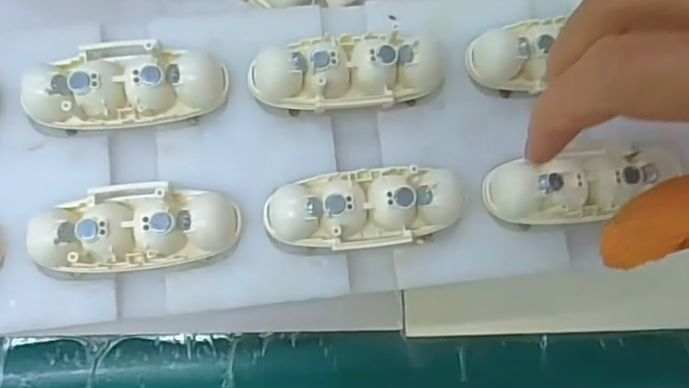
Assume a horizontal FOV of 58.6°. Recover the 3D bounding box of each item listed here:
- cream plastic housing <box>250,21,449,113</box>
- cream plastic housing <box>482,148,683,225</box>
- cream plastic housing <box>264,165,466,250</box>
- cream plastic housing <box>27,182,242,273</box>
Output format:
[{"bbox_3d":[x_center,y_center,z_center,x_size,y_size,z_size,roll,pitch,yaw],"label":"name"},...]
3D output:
[{"bbox_3d":[0.002,-0.040,0.199,0.062,0.015,0.023,-8,83,-5],"label":"cream plastic housing"},{"bbox_3d":[0.077,-0.003,0.199,0.058,0.015,0.022,-7,83,-5],"label":"cream plastic housing"},{"bbox_3d":[0.006,0.004,0.195,0.060,0.015,0.024,-5,83,-5],"label":"cream plastic housing"},{"bbox_3d":[-0.064,0.009,0.188,0.060,0.014,0.025,-7,83,-5],"label":"cream plastic housing"}]

